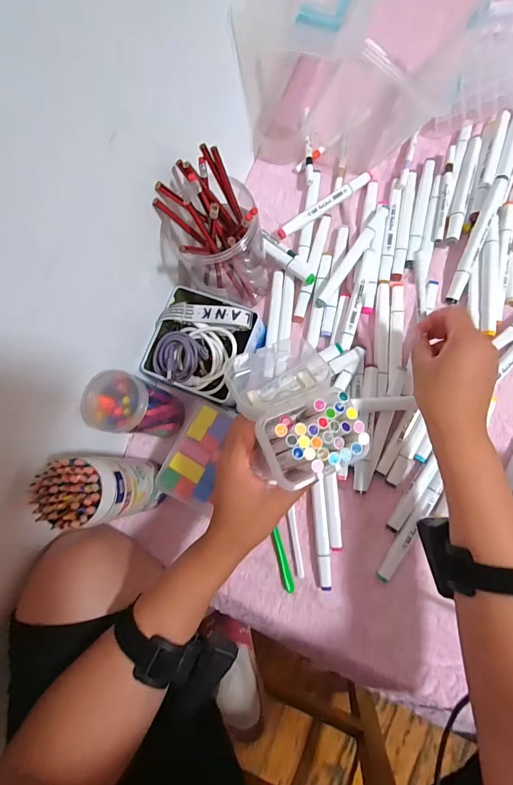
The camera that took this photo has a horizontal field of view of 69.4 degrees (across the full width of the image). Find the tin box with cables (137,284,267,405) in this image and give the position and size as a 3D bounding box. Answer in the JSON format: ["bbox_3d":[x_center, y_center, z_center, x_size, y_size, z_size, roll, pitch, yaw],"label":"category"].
[{"bbox_3d":[-0.064,-0.062,0.460,0.122,0.057,0.125,21,84,12],"label":"tin box with cables"}]

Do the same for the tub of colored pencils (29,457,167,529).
[{"bbox_3d":[-0.153,0.098,0.386,0.060,0.151,0.061,-2,80,9],"label":"tub of colored pencils"}]

